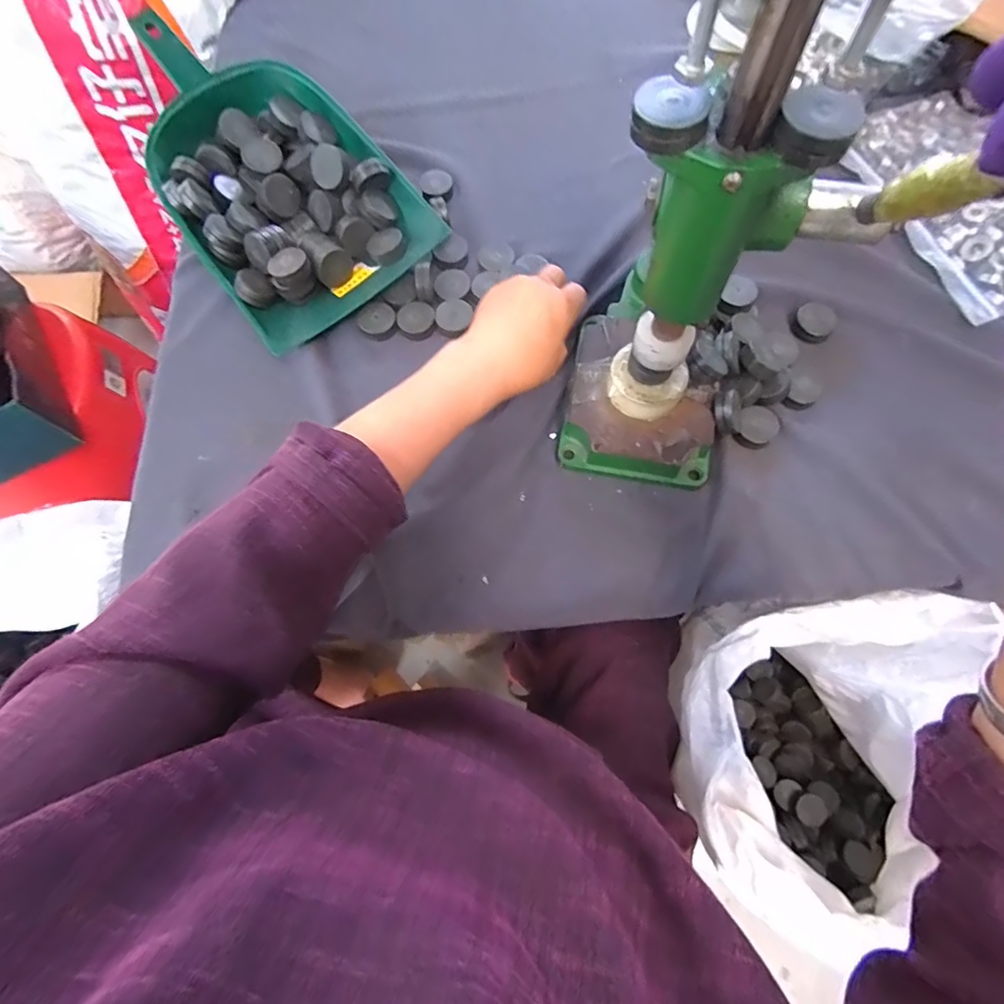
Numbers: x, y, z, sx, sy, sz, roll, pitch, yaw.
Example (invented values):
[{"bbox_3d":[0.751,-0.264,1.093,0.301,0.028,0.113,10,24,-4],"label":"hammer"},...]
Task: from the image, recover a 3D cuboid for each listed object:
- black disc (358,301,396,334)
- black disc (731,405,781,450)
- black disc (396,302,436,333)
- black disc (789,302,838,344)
[{"bbox_3d":[-0.112,-0.163,0.471,0.031,0.007,0.031,-1,70,1],"label":"black disc"},{"bbox_3d":[0.204,-0.060,0.418,0.031,0.015,0.034,26,72,10],"label":"black disc"},{"bbox_3d":[-0.077,-0.165,0.466,0.032,0.006,0.030,-1,70,1],"label":"black disc"},{"bbox_3d":[0.269,-0.155,0.452,0.036,0.006,0.034,0,89,2],"label":"black disc"}]

